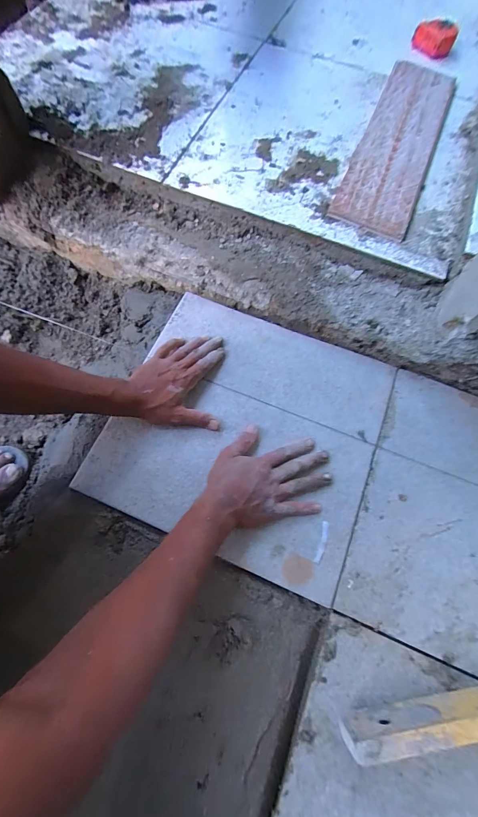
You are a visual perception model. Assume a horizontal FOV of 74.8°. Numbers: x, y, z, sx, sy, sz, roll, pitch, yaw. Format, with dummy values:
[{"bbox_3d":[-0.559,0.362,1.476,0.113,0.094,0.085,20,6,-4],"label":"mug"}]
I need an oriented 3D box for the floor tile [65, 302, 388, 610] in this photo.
[{"bbox_3d":[0.015,0.024,0.494,0.393,0.012,0.384,22,71,6],"label":"floor tile"}]

